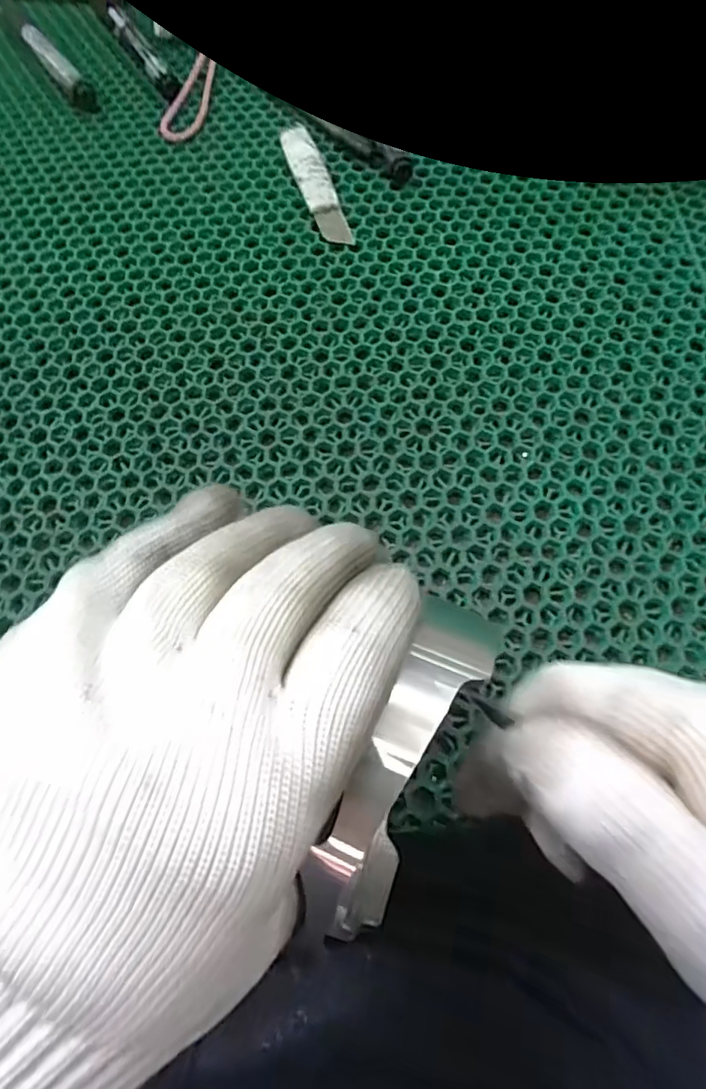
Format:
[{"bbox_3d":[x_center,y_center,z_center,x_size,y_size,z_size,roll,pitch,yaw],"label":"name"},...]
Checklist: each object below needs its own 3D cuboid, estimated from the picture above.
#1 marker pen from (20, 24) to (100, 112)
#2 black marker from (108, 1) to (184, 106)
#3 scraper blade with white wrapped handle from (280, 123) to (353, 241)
[{"bbox_3d":[-0.215,-0.349,0.405,0.018,0.018,0.087,-35,72,-11],"label":"marker pen"},{"bbox_3d":[-0.156,-0.364,0.409,0.016,0.015,0.105,-32,71,-9],"label":"black marker"},{"bbox_3d":[-0.026,-0.236,0.359,0.021,0.009,0.112,-18,69,-4],"label":"scraper blade with white wrapped handle"}]

